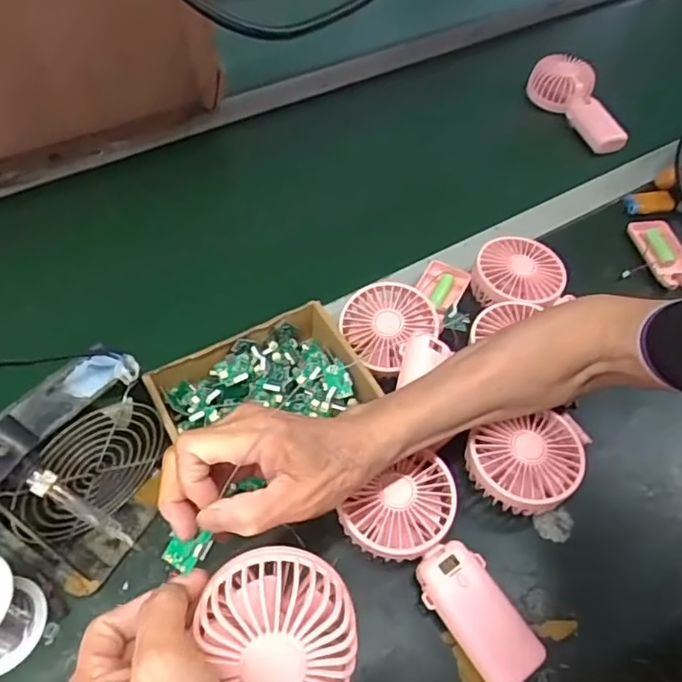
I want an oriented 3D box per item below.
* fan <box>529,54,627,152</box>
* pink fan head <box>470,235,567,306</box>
[{"bbox_3d":[0.326,-0.324,0.785,0.068,0.064,0.164,-16,55,-13],"label":"fan"},{"bbox_3d":[0.179,-0.063,0.579,0.086,0.041,0.088,1,53,-1],"label":"pink fan head"}]

